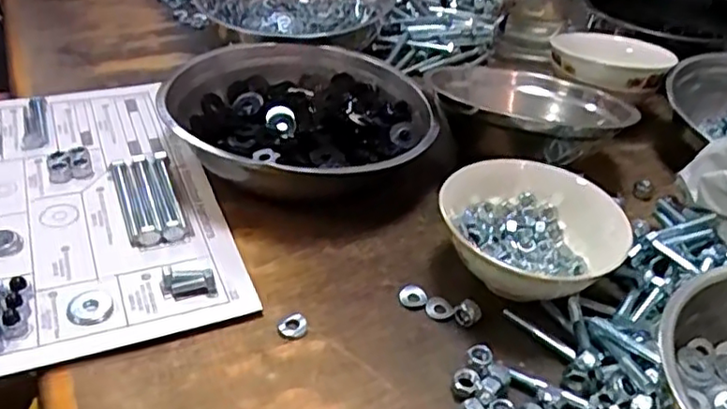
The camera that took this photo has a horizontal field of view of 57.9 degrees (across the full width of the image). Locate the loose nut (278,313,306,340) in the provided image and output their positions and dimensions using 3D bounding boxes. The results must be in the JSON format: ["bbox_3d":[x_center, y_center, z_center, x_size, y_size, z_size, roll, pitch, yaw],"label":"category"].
[{"bbox_3d":[-0.052,0.089,0.483,0.020,0.004,0.020,1,38,-4],"label":"loose nut"}]

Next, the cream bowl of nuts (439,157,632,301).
[{"bbox_3d":[0.132,0.027,0.535,0.143,0.072,0.128,10,38,7],"label":"cream bowl of nuts"}]

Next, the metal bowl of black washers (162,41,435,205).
[{"bbox_3d":[-0.065,-0.084,0.655,0.243,0.059,0.251,3,38,-2],"label":"metal bowl of black washers"}]

